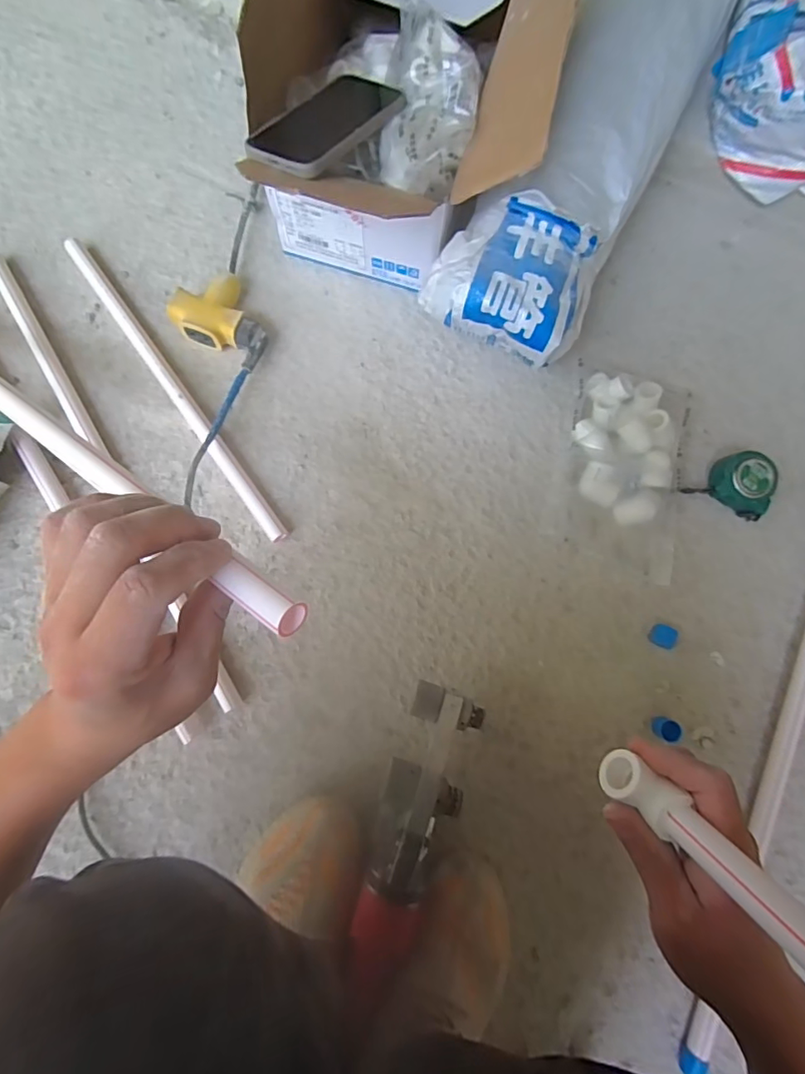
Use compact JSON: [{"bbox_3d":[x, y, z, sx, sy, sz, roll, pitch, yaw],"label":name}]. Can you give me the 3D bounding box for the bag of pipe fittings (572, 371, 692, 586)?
[{"bbox_3d":[0.257,-0.077,0.572,0.126,0.032,0.235,11,80,-1],"label":"bag of pipe fittings"}]

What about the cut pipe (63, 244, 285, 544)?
[{"bbox_3d":[-0.269,-0.176,0.588,0.021,0.026,0.444,-36,86,-7],"label":"cut pipe"}]

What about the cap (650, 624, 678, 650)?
[{"bbox_3d":[0.288,0.109,0.549,0.021,0.021,0.025,20,80,1],"label":"cap"}]

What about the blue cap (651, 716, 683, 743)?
[{"bbox_3d":[0.283,0.206,0.535,0.025,0.021,0.022,22,82,0],"label":"blue cap"}]

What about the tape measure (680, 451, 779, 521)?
[{"bbox_3d":[0.380,-0.063,0.572,0.082,0.044,0.067,29,80,2],"label":"tape measure"}]

